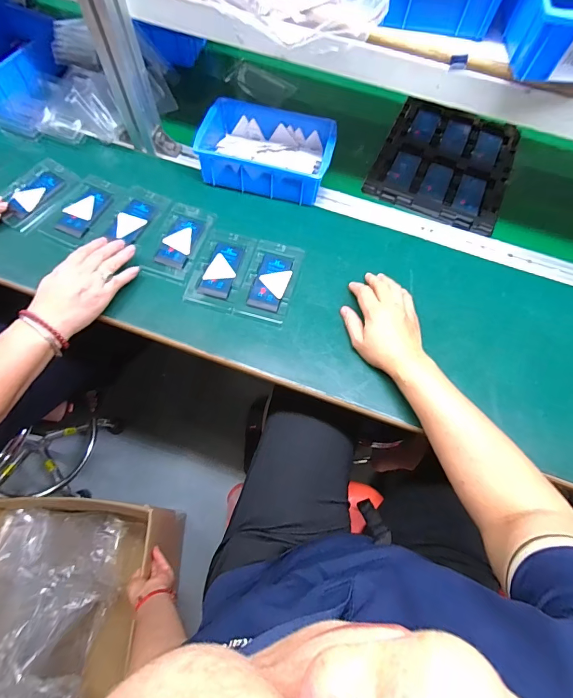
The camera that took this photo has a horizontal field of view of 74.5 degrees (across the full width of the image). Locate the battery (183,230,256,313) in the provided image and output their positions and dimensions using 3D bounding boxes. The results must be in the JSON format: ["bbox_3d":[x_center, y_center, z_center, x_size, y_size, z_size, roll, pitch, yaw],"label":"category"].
[{"bbox_3d":[-0.095,-0.116,0.553,0.072,0.013,0.126,16,67,4],"label":"battery"}]

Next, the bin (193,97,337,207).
[{"bbox_3d":[-0.030,-0.322,0.608,0.202,0.062,0.146,15,67,3],"label":"bin"}]

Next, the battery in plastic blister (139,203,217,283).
[{"bbox_3d":[-0.161,-0.163,0.568,0.069,0.011,0.132,17,67,4],"label":"battery in plastic blister"}]

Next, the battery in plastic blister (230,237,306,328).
[{"bbox_3d":[-0.024,-0.097,0.547,0.073,0.015,0.128,16,67,4],"label":"battery in plastic blister"}]

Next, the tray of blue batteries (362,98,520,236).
[{"bbox_3d":[0.278,-0.330,0.658,0.216,0.017,0.264,24,67,7],"label":"tray of blue batteries"}]

